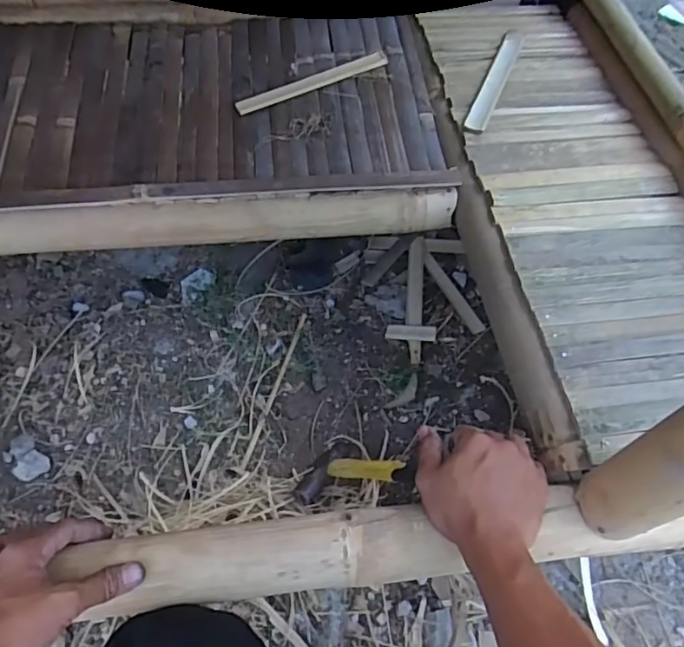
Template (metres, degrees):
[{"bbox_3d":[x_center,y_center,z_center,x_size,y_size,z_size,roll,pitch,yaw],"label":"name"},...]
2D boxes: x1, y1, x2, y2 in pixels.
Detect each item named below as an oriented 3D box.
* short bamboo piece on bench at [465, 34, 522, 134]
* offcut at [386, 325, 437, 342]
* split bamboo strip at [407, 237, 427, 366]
[{"bbox_3d":[0.226,-0.361,0.817,0.027,0.014,0.252,21,62,9],"label":"short bamboo piece on bench"},{"bbox_3d":[0.105,0.014,0.855,0.076,0.008,0.026,2,60,19],"label":"offcut"},{"bbox_3d":[0.117,-0.041,0.892,0.027,0.010,0.226,-2,63,17],"label":"split bamboo strip"}]

